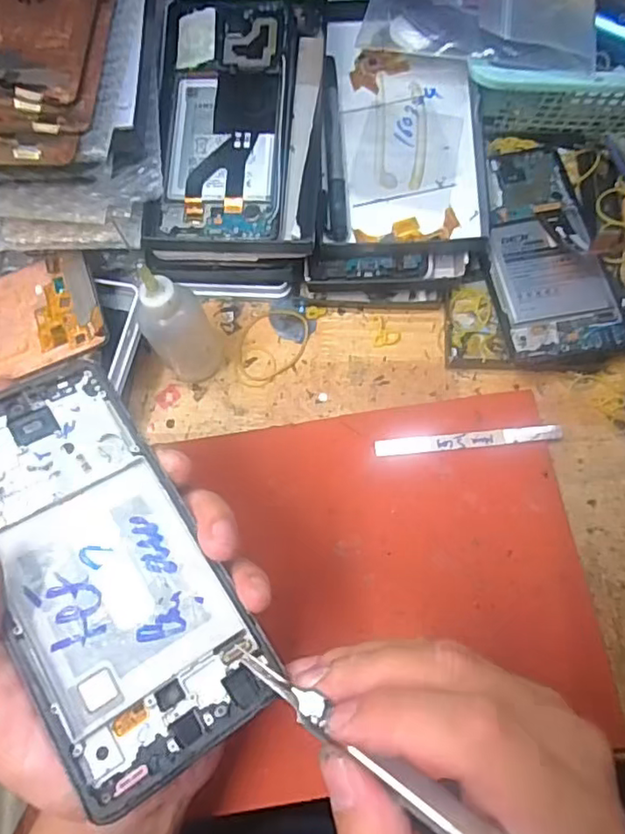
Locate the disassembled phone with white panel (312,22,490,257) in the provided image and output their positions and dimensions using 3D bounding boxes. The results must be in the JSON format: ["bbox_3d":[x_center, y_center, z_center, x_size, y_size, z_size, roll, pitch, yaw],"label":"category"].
[{"bbox_3d":[0.059,-0.176,0.376,0.105,0.013,0.155,3,78,3],"label":"disassembled phone with white panel"}]

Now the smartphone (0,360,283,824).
[{"bbox_3d":[-0.080,0.051,0.219,0.069,0.005,0.157,-28,72,-25],"label":"smartphone"}]

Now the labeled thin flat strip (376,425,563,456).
[{"bbox_3d":[0.095,0.014,0.356,0.112,0.004,0.010,-6,74,0],"label":"labeled thin flat strip"}]

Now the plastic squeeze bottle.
[{"bbox_3d":[-0.075,-0.048,0.337,0.032,0.096,0.031,16,75,6],"label":"plastic squeeze bottle"}]

